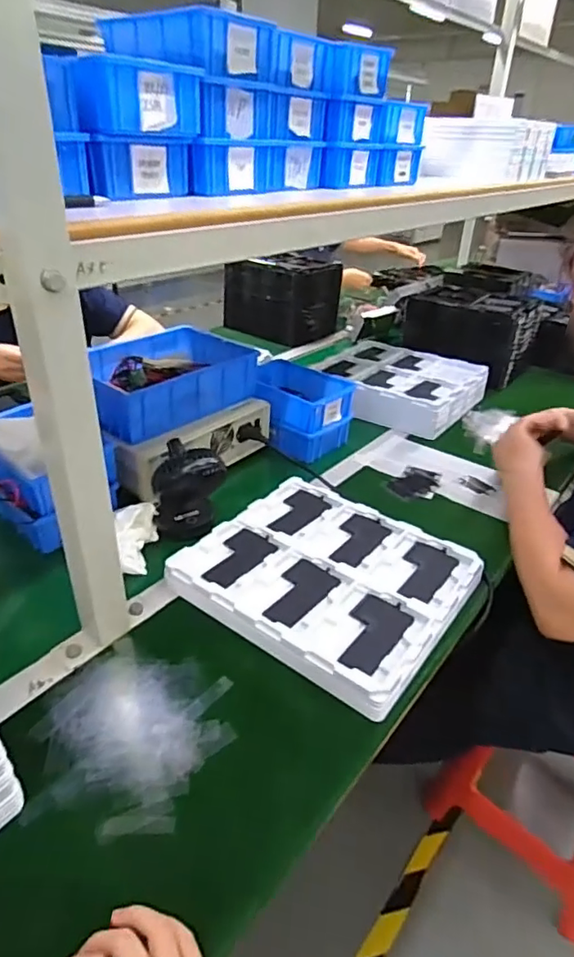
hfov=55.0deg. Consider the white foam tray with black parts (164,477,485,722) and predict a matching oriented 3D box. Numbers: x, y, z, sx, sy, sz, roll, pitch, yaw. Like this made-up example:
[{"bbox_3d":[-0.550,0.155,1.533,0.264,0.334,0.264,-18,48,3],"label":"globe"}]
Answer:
[{"bbox_3d":[0.052,0.124,0.704,0.317,0.036,0.278,23,37,29],"label":"white foam tray with black parts"}]

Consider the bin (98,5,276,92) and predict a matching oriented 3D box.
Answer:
[{"bbox_3d":[-0.117,-0.528,0.683,0.175,0.059,0.139,25,39,32],"label":"bin"}]

